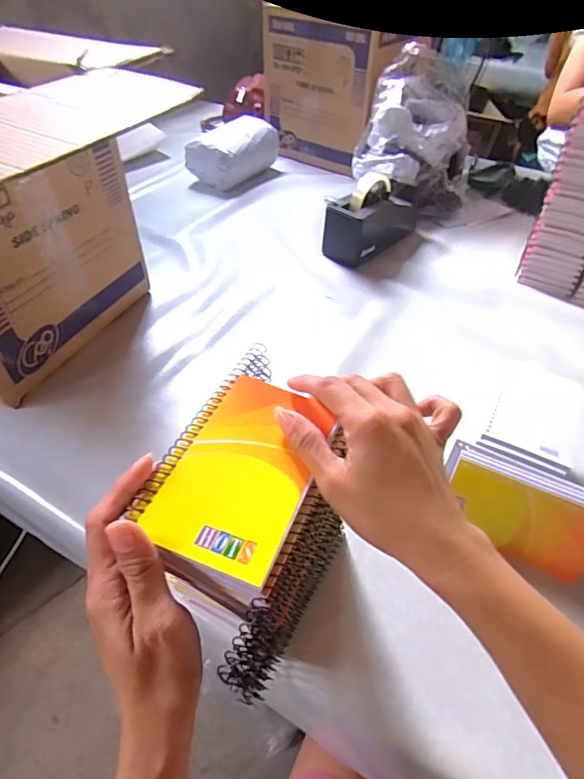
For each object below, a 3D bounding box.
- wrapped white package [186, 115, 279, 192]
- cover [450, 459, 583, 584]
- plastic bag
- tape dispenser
[{"bbox_3d":[-0.126,-0.522,1.037,0.107,0.105,0.191,30,52,26],"label":"wrapped white package"},{"bbox_3d":[0.210,0.122,0.431,0.129,0.078,0.005,20,25,18],"label":"cover"},{"bbox_3d":[0.249,-0.496,0.922,0.217,0.247,0.276,14,47,13],"label":"plastic bag"},{"bbox_3d":[0.151,-0.314,0.830,0.073,0.120,0.206,35,54,29],"label":"tape dispenser"}]

